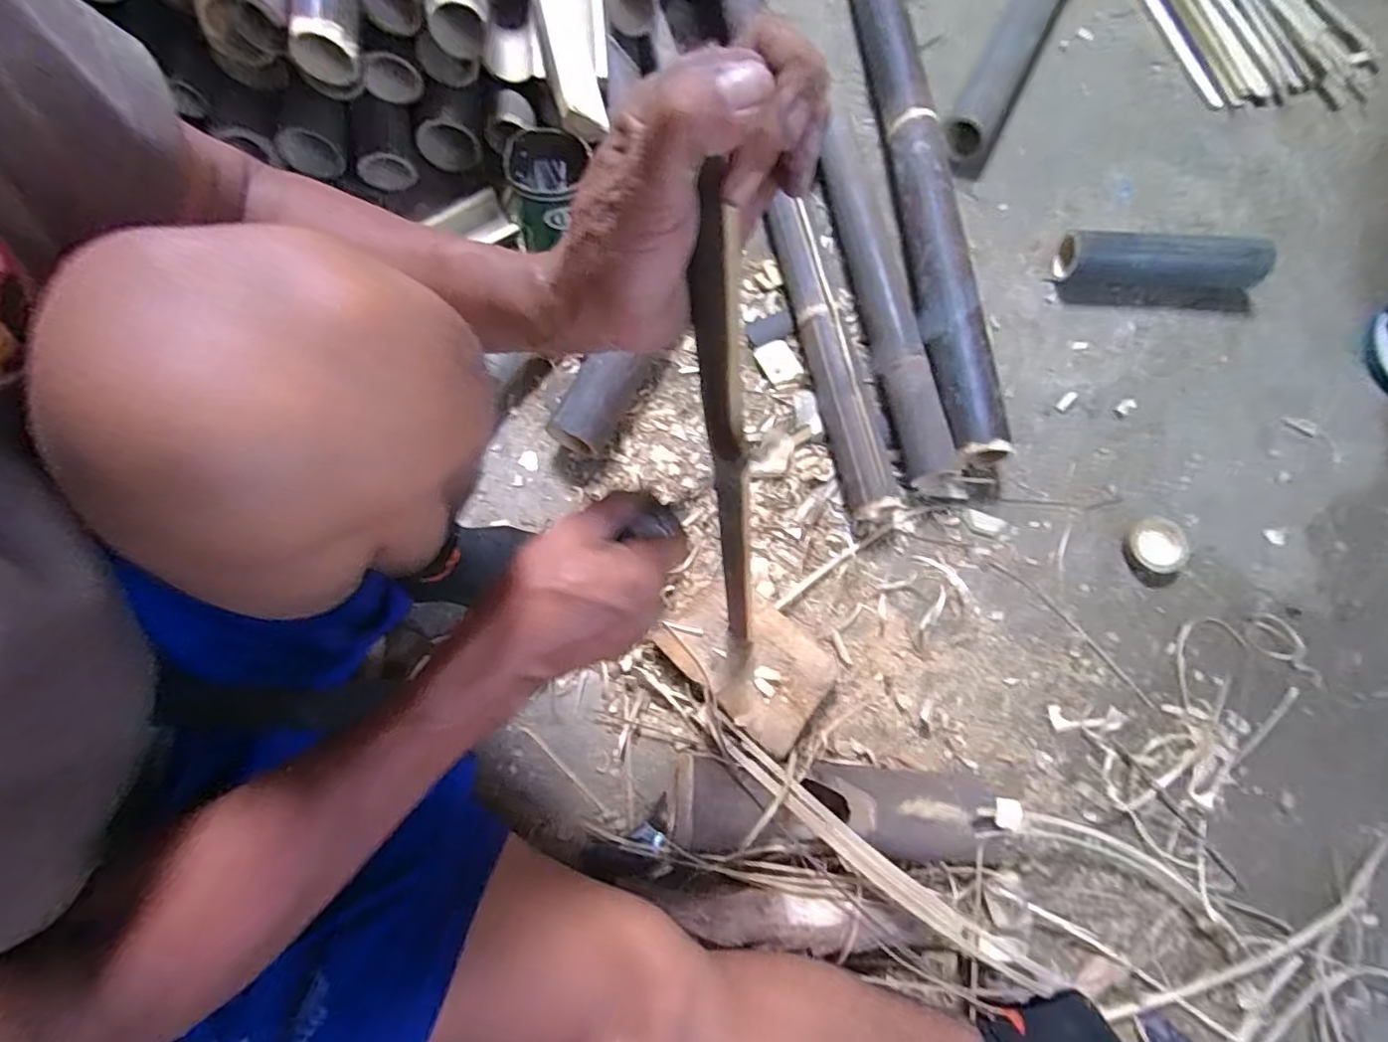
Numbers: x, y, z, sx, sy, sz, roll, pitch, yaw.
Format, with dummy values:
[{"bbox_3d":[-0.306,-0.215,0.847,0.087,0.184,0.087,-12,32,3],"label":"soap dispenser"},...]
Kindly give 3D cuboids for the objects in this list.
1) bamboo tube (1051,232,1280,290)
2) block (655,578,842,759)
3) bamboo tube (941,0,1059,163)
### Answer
[{"bbox_3d":[0.595,-0.330,0.770,0.249,0.059,0.056,6,74,0],"label":"bamboo tube"},{"bbox_3d":[0.053,0.142,0.632,0.171,0.041,0.113,38,77,9],"label":"block"},{"bbox_3d":[0.464,-0.696,0.860,0.071,0.054,0.433,27,75,6],"label":"bamboo tube"}]

